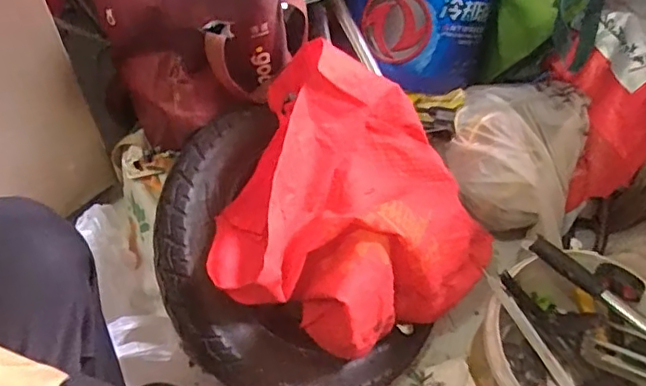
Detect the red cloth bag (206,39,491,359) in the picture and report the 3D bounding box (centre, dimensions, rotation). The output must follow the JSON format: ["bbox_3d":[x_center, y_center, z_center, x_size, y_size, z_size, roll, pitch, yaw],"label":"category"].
[{"bbox_3d":[0.049,0.017,0.658,0.290,0.165,0.292,17,58,7],"label":"red cloth bag"}]

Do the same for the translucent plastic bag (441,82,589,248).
[{"bbox_3d":[0.285,-0.056,0.886,0.196,0.131,0.230,12,58,4],"label":"translucent plastic bag"}]

